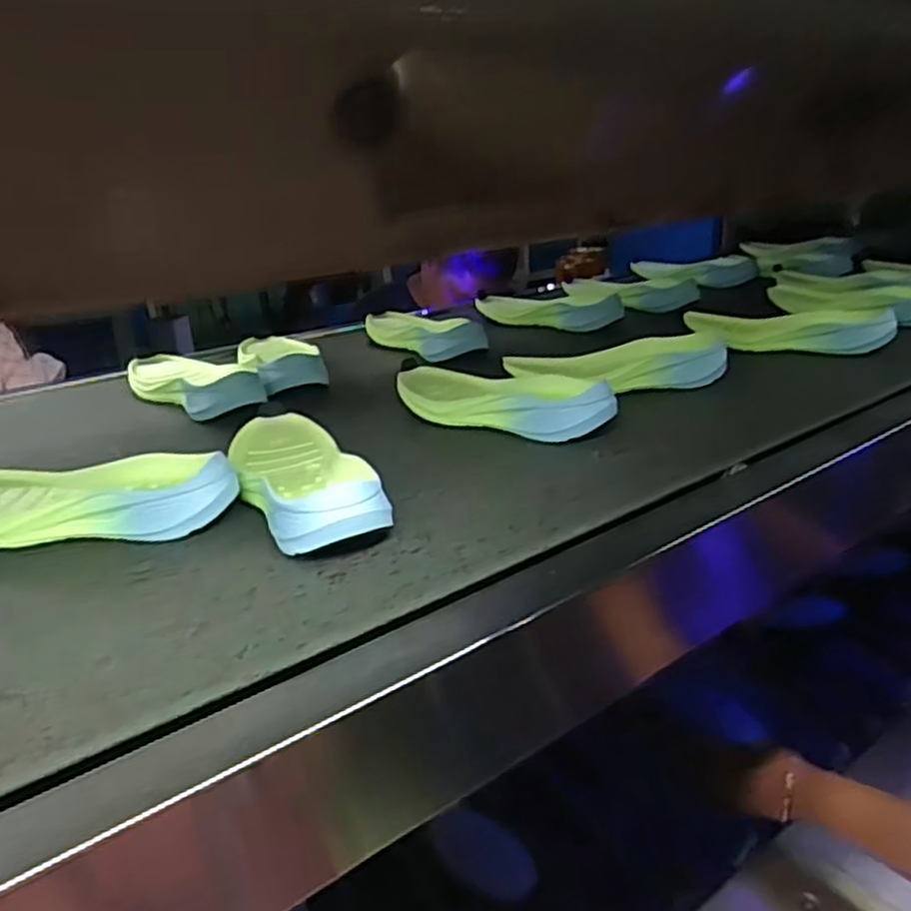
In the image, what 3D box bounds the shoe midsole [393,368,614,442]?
[{"bbox_3d":[0.039,-0.054,0.739,0.236,0.044,0.069,10,27,29],"label":"shoe midsole"}]

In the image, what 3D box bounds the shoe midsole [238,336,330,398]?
[{"bbox_3d":[-0.224,-0.121,0.934,0.082,0.044,0.223,-13,25,-21],"label":"shoe midsole"}]

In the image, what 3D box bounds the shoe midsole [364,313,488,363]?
[{"bbox_3d":[-0.054,-0.169,1.040,0.075,0.041,0.240,-19,28,-32],"label":"shoe midsole"}]

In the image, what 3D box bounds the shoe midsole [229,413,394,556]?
[{"bbox_3d":[-0.123,0.013,0.590,0.086,0.043,0.232,-13,25,-20],"label":"shoe midsole"}]

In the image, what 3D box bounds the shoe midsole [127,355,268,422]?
[{"bbox_3d":[-0.311,-0.090,0.879,0.110,0.039,0.237,-20,28,-32],"label":"shoe midsole"}]

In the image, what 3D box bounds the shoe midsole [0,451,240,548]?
[{"bbox_3d":[-0.289,0.028,0.579,0.237,0.045,0.106,-5,23,-2],"label":"shoe midsole"}]

